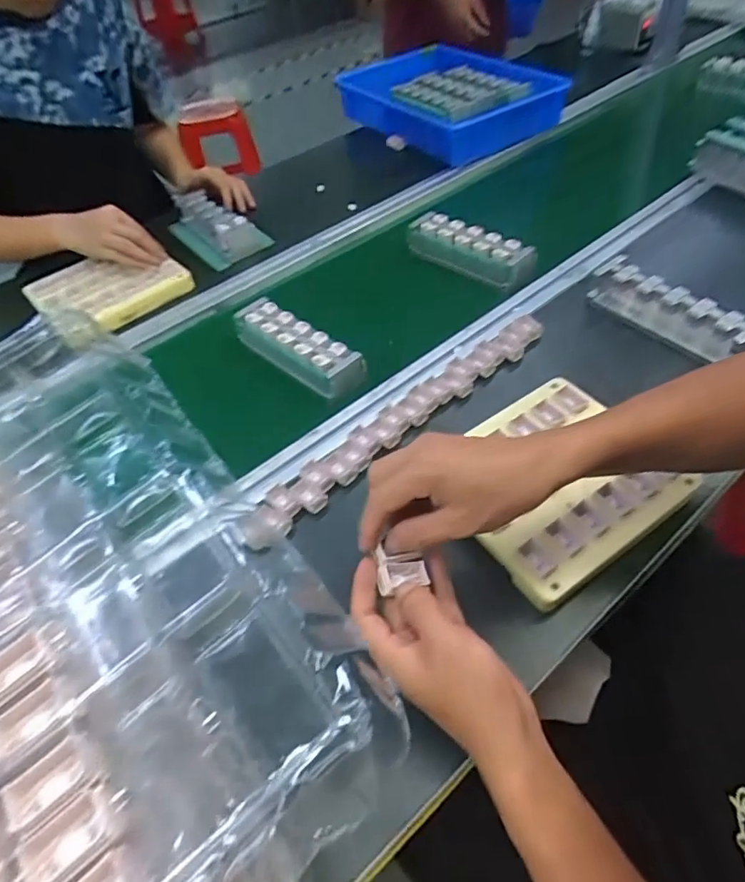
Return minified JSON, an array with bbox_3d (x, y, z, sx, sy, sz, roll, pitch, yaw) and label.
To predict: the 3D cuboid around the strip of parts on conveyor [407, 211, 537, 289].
[{"bbox_3d":[0.139,-0.276,0.805,0.198,0.046,0.059,32,59,30],"label":"strip of parts on conveyor"}]

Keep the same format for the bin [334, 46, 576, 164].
[{"bbox_3d":[0.154,-0.699,1.122,0.308,0.085,0.391,-31,52,-20],"label":"bin"}]

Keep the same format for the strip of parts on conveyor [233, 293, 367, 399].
[{"bbox_3d":[-0.094,-0.118,0.697,0.199,0.043,0.060,34,60,31],"label":"strip of parts on conveyor"}]

